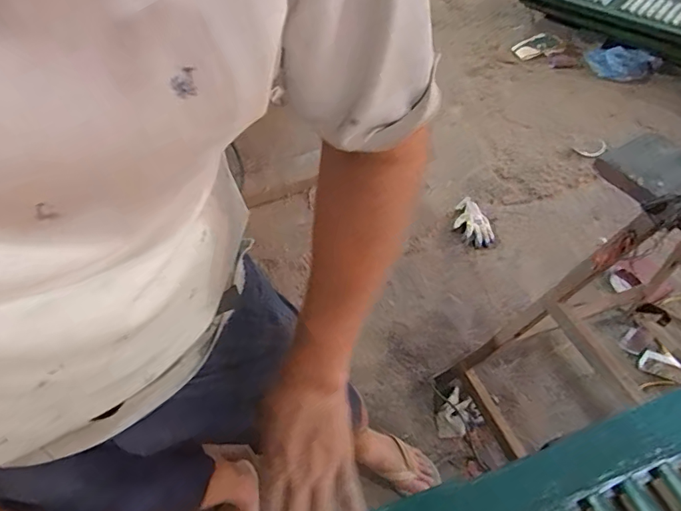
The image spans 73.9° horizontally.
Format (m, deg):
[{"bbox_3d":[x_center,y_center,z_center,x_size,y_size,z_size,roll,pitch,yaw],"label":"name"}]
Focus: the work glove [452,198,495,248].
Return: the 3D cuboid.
[{"bbox_3d":[0.479,-0.120,1.656,0.127,0.042,0.221,-6,51,-2],"label":"work glove"}]

